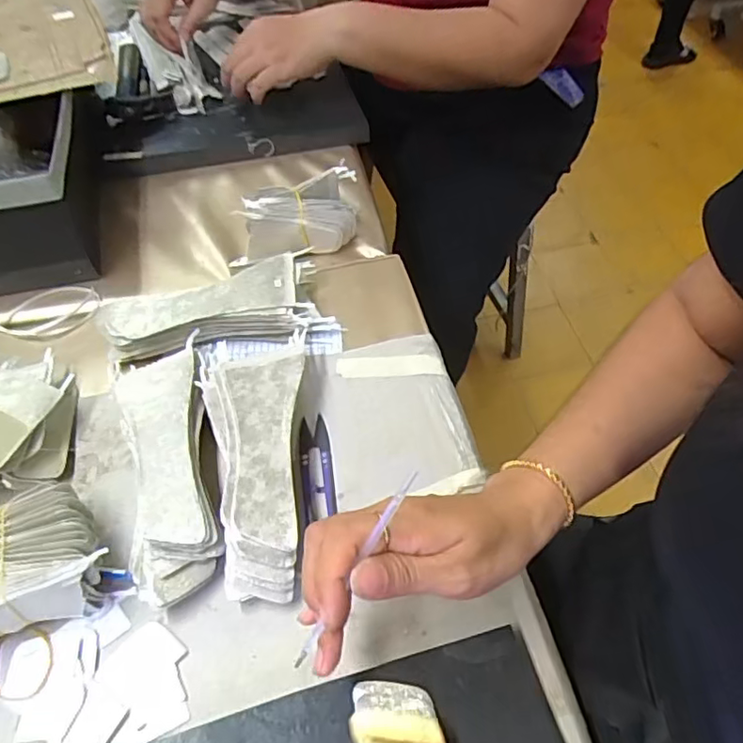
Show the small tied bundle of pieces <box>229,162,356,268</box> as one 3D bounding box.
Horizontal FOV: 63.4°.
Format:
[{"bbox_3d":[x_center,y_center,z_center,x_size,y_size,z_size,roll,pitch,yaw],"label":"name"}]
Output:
[{"bbox_3d":[-0.074,-0.151,0.578,0.121,0.057,0.064,-7,54,-5],"label":"small tied bundle of pieces"}]

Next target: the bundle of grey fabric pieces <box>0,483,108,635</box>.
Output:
[{"bbox_3d":[-0.216,0.120,0.370,0.098,0.052,0.079,-23,57,-16],"label":"bundle of grey fabric pieces"}]

